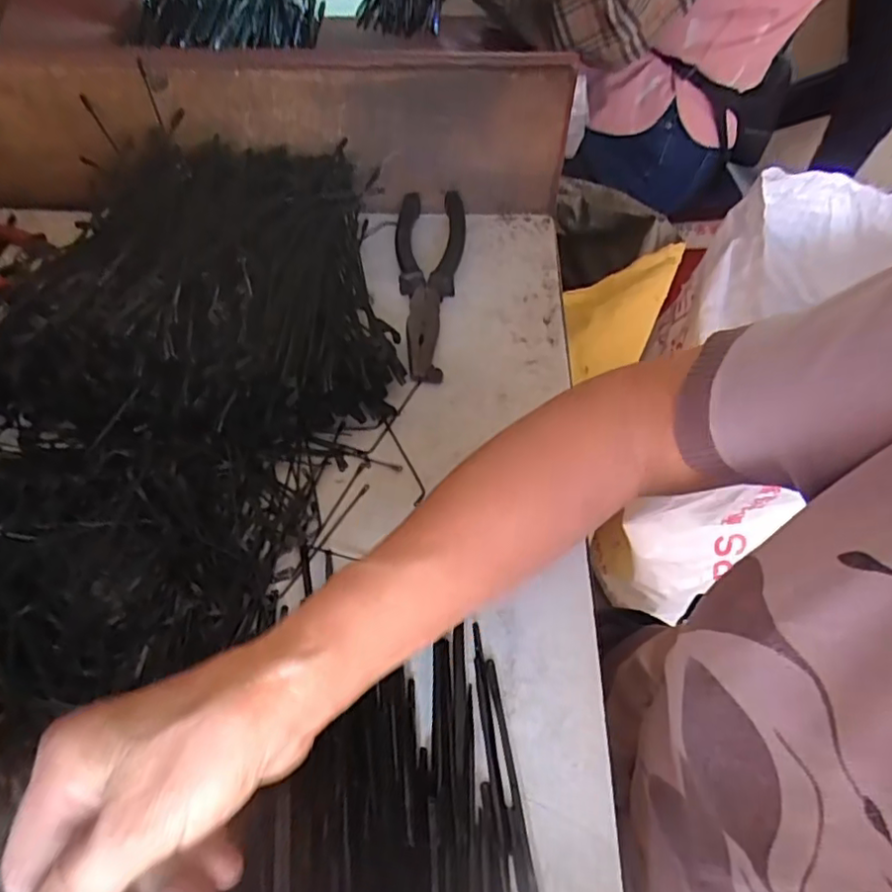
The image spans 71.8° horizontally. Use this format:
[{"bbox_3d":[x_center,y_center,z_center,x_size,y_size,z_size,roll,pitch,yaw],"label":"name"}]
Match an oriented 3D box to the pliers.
[{"bbox_3d":[-0.012,-0.128,0.456,0.051,0.022,0.183,1,54,-1],"label":"pliers"}]

